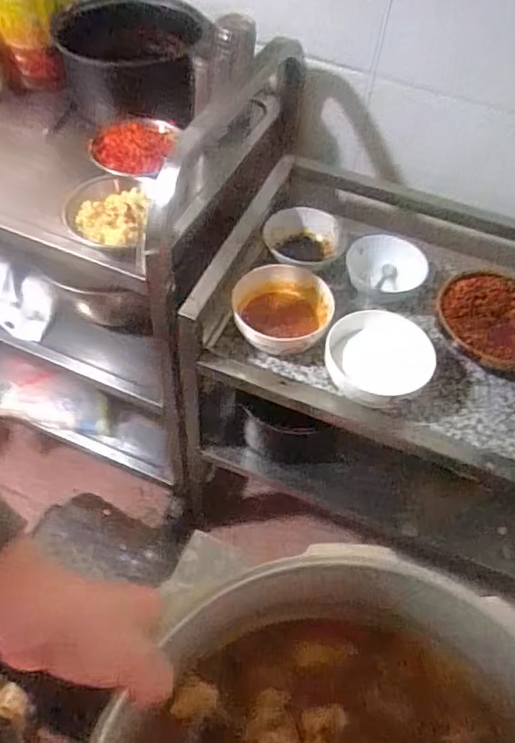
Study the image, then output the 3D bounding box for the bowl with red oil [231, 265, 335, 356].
[{"bbox_3d":[0.039,-0.083,0.881,0.140,0.066,0.148,2,52,-3],"label":"bowl with red oil"}]

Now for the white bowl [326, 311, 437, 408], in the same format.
[{"bbox_3d":[0.175,-0.018,0.847,0.137,0.063,0.149,2,52,-3],"label":"white bowl"}]

